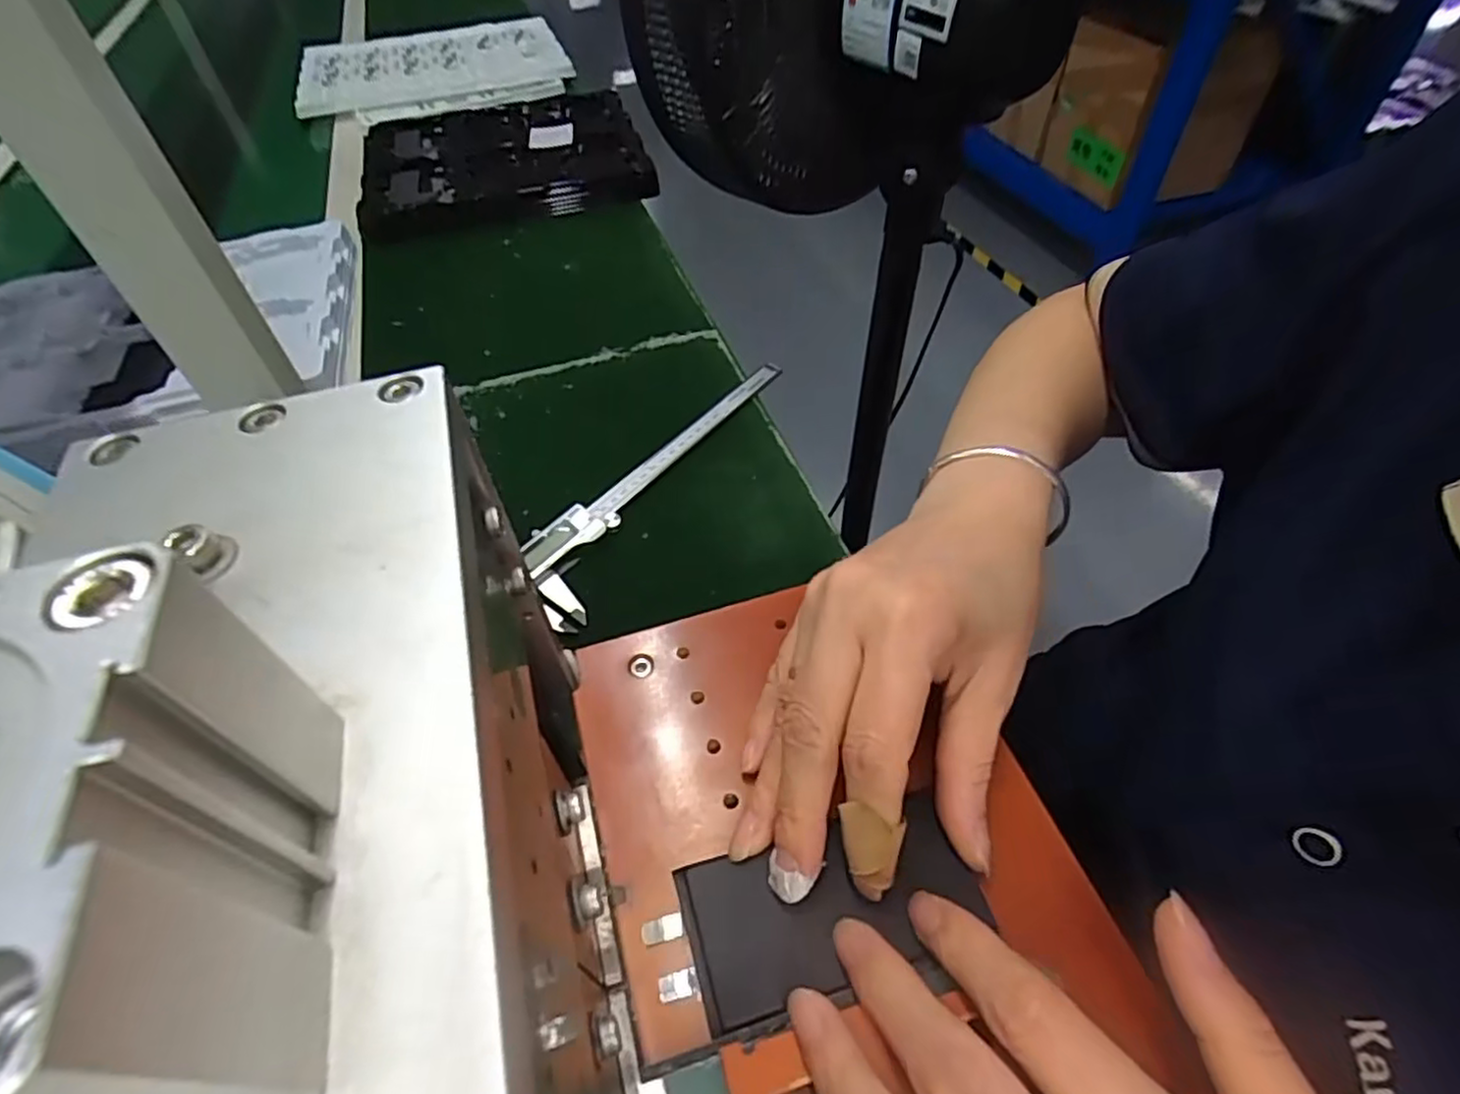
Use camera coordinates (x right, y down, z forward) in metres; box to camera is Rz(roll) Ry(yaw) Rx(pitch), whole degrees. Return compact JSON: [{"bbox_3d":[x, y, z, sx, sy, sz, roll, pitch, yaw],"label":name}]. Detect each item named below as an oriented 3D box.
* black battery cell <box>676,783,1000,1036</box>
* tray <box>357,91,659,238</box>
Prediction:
[{"bbox_3d":[0.030,0.105,0.205,0.085,0.006,0.042,-15,50,-5],"label":"black battery cell"},{"bbox_3d":[-0.273,-0.470,0.838,0.317,0.053,0.355,-14,50,-9],"label":"tray"}]

